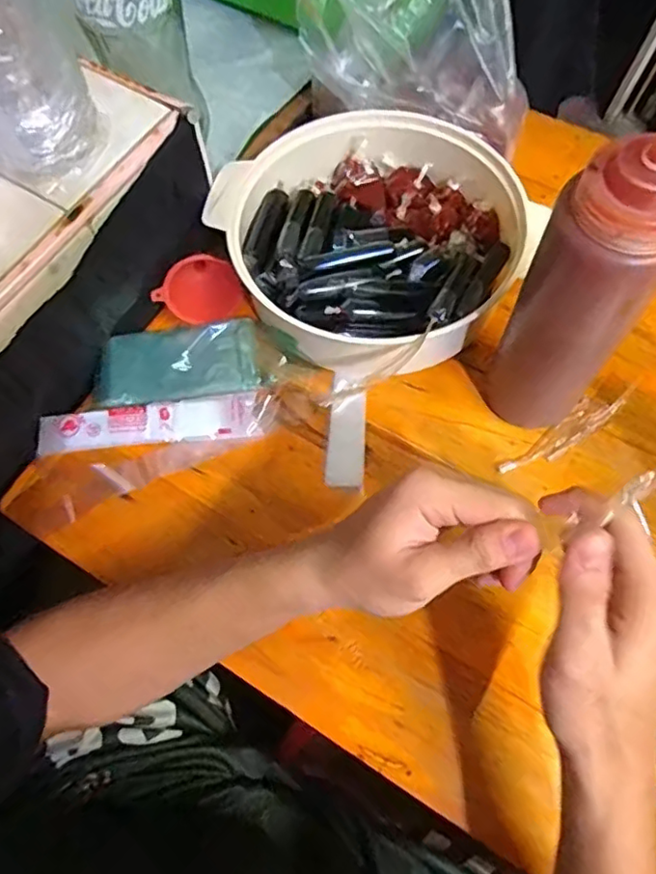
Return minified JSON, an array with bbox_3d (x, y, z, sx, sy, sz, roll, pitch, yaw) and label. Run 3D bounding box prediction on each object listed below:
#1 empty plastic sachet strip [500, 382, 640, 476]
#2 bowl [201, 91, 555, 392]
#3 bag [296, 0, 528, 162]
[{"bbox_3d":[0.189,-0.006,0.471,0.126,0.016,0.025,-36,71,-12],"label":"empty plastic sachet strip"},{"bbox_3d":[0.041,-0.170,0.509,0.230,0.070,0.235,-1,68,1],"label":"bowl"},{"bbox_3d":[0.082,-0.357,0.509,0.196,0.162,0.124,13,69,7],"label":"bag"}]

